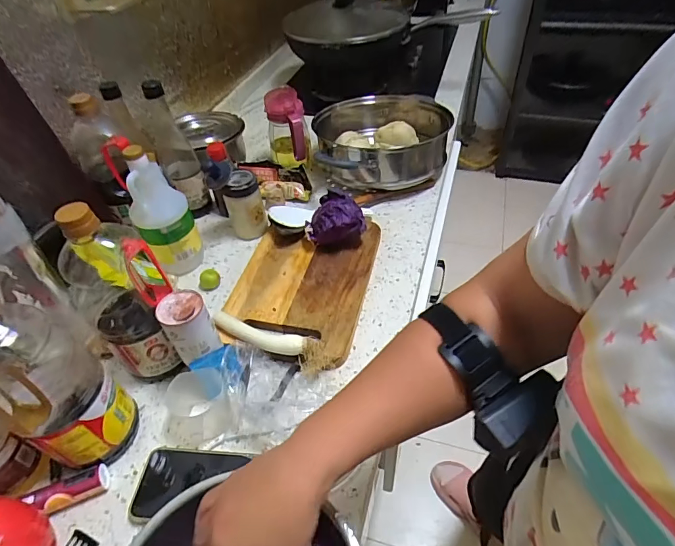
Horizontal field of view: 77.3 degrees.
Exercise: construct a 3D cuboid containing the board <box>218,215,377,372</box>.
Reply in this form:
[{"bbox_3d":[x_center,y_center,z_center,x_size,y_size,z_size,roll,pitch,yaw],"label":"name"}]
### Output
[{"bbox_3d":[-0.055,0.013,0.680,0.204,0.036,0.297,6,47,11],"label":"board"}]

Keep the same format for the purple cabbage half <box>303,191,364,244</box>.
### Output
[{"bbox_3d":[-0.004,-0.082,0.707,0.098,0.087,0.074,-6,46,-1],"label":"purple cabbage half"}]

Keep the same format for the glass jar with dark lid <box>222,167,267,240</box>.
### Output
[{"bbox_3d":[-0.167,-0.122,0.771,0.062,0.115,0.055,-11,46,-5],"label":"glass jar with dark lid"}]

